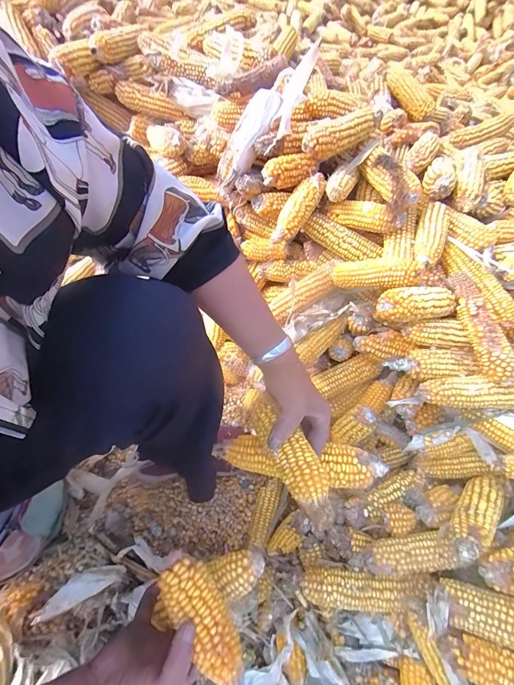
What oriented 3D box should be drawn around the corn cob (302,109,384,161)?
[{"bbox_3d":[0.142,-0.351,0.521,0.172,0.040,0.044,-39,63,-20],"label":"corn cob"}]

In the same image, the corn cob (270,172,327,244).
[{"bbox_3d":[0.068,-0.220,0.525,0.036,0.035,0.134,36,92,23],"label":"corn cob"}]

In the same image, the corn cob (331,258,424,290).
[{"bbox_3d":[0.181,-0.108,0.492,0.132,0.036,0.036,5,55,29],"label":"corn cob"}]

